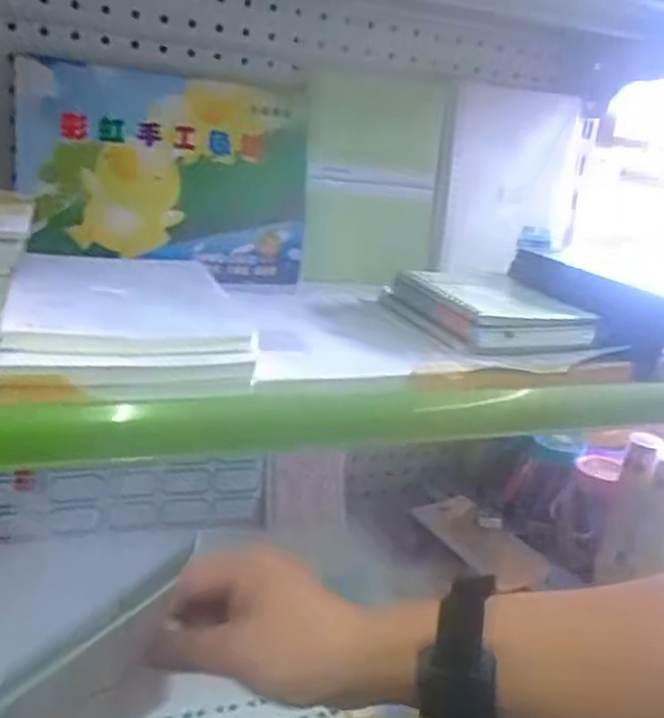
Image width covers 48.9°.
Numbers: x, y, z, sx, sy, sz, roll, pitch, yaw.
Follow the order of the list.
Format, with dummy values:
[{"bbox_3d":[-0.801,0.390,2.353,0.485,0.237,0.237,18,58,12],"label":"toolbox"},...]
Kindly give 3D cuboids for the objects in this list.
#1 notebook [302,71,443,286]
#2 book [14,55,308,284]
[{"bbox_3d":[0.044,-0.186,0.764,0.152,0.211,0.021,0,3,-22],"label":"notebook"},{"bbox_3d":[-0.147,-0.169,0.673,0.259,0.181,0.018,0,8,-22],"label":"book"}]

